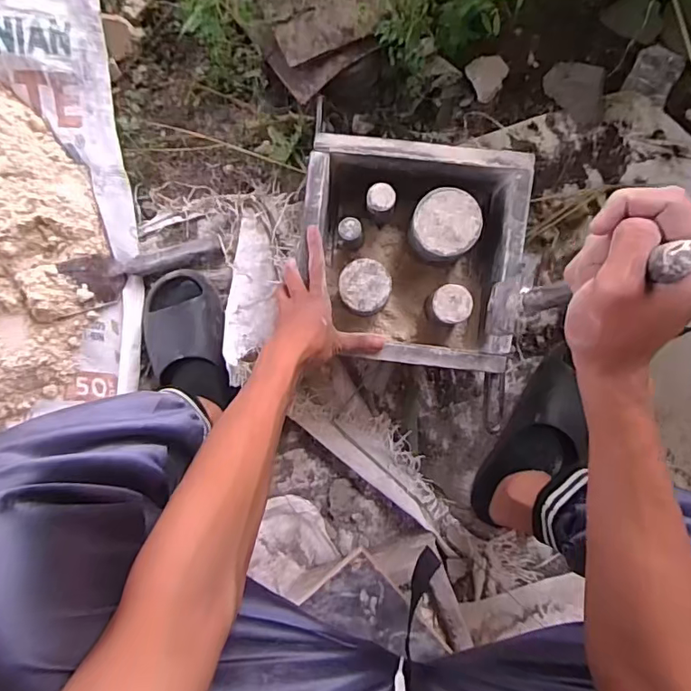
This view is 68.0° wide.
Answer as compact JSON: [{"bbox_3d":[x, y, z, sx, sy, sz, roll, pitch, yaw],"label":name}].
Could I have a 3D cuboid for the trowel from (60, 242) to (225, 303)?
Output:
[{"bbox_3d":[-0.274,-0.101,0.693,0.220,0.024,0.060,-7,91,1],"label":"trowel"}]

